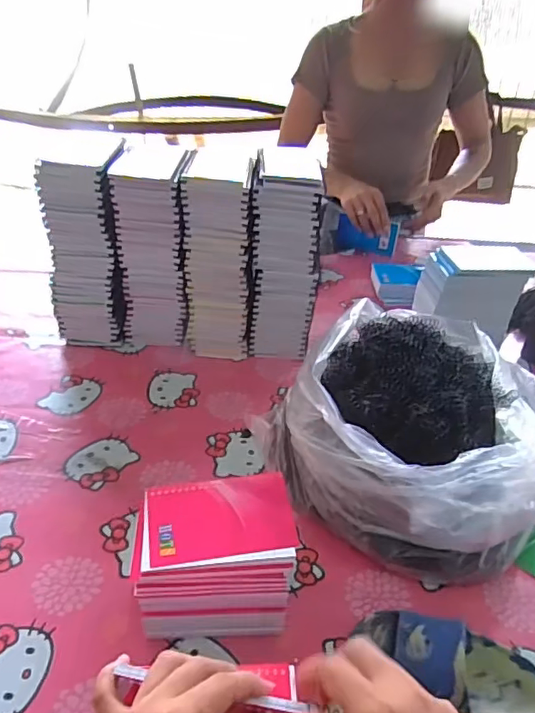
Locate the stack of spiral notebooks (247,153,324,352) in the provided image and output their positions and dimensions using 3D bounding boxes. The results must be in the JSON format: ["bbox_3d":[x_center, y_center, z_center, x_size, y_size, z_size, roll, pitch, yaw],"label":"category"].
[{"bbox_3d":[0.025,-0.145,0.832,0.102,0.288,0.122,5,38,0],"label":"stack of spiral notebooks"}]

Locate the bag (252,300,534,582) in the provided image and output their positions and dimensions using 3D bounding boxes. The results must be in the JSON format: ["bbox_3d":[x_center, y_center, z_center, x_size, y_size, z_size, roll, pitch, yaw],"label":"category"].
[{"bbox_3d":[0.190,0.082,0.649,0.328,0.172,0.306,-20,44,-29],"label":"bag"}]

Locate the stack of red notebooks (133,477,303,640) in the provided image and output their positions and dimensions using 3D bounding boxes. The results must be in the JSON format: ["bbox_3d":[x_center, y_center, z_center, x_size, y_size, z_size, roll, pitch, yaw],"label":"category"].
[{"bbox_3d":[-0.050,0.194,0.520,0.140,0.122,0.105,2,38,-4],"label":"stack of red notebooks"}]

